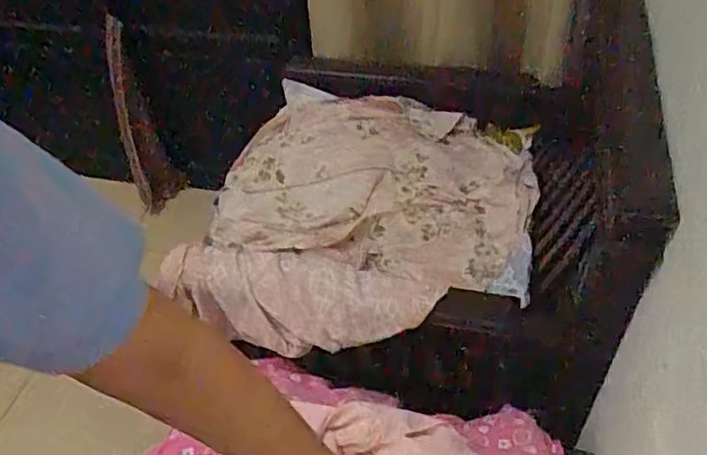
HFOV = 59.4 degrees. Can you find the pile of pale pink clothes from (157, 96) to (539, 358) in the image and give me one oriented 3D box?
[{"bbox_3d":[0.001,-0.052,1.100,0.599,0.154,0.654,8,46,13],"label":"pile of pale pink clothes"}]

